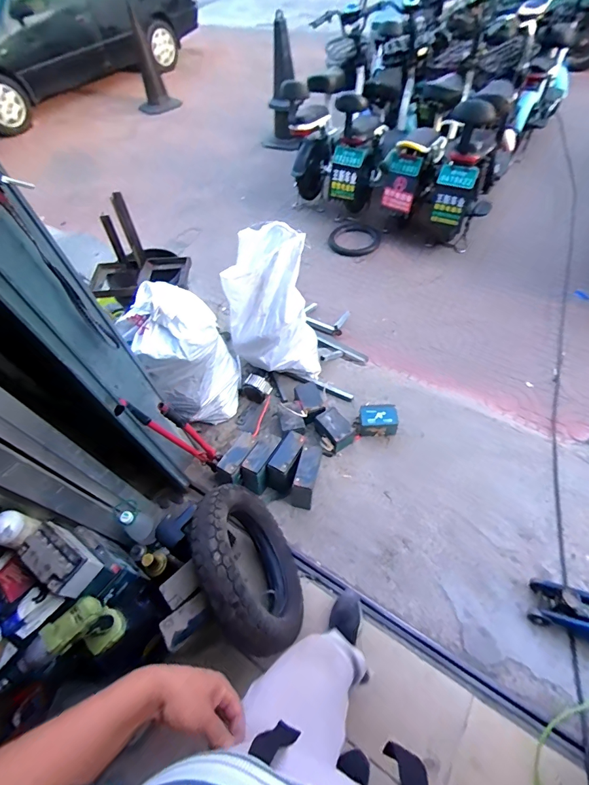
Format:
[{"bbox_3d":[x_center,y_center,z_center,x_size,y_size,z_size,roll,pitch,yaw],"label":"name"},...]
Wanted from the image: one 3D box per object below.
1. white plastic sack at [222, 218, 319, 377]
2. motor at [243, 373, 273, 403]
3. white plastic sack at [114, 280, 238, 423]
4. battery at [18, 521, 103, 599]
[{"bbox_3d":[-0.100,-0.339,1.603,0.360,0.583,0.324,-4,56,5],"label":"white plastic sack"},{"bbox_3d":[-0.174,-0.019,1.712,0.133,0.095,0.085,21,61,20],"label":"motor"},{"bbox_3d":[-0.410,-0.120,1.494,0.300,0.595,0.224,-19,56,-5],"label":"white plastic sack"},{"bbox_3d":[-0.521,0.373,0.847,0.151,0.103,0.098,26,63,22],"label":"battery"}]

